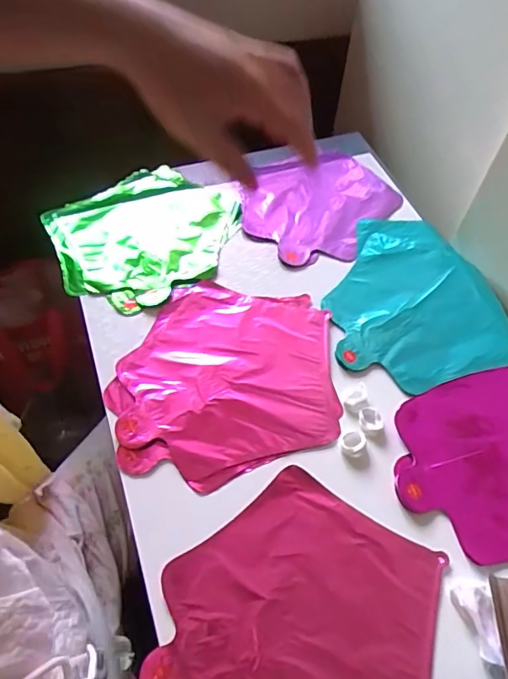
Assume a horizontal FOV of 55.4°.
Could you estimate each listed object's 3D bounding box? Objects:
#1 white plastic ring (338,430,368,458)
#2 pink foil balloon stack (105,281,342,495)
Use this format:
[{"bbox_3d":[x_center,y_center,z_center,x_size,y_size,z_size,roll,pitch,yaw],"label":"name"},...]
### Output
[{"bbox_3d":[0.101,0.104,0.493,0.027,0.009,0.029,16,58,6],"label":"white plastic ring"},{"bbox_3d":[-0.031,0.040,0.538,0.234,0.009,0.234,1,58,-4],"label":"pink foil balloon stack"}]

